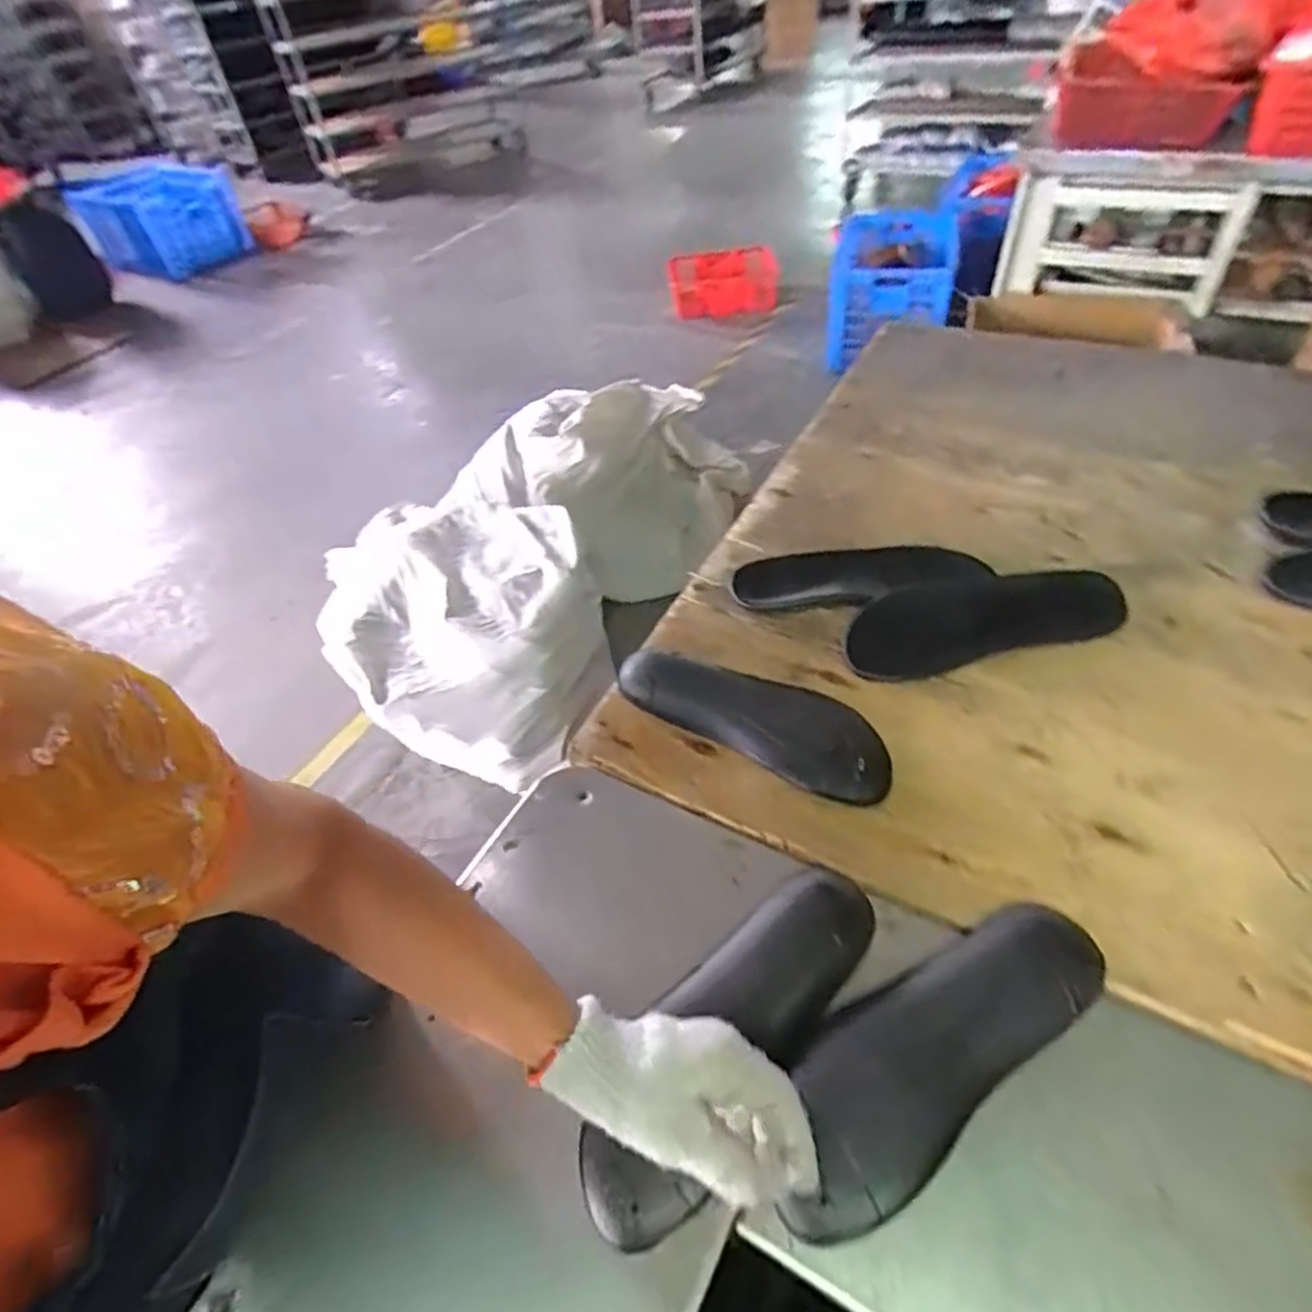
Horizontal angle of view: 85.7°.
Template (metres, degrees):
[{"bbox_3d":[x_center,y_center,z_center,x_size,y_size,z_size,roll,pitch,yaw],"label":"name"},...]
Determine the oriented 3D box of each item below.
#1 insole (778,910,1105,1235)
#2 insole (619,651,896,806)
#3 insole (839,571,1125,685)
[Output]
[{"bbox_3d":[0.180,0.256,0.464,0.258,0.024,0.091,-33,52,-16],"label":"insole"},{"bbox_3d":[0.089,0.050,0.652,0.257,0.034,0.085,21,54,24],"label":"insole"},{"bbox_3d":[0.316,-0.037,0.693,0.257,0.020,0.089,-14,79,3],"label":"insole"}]

